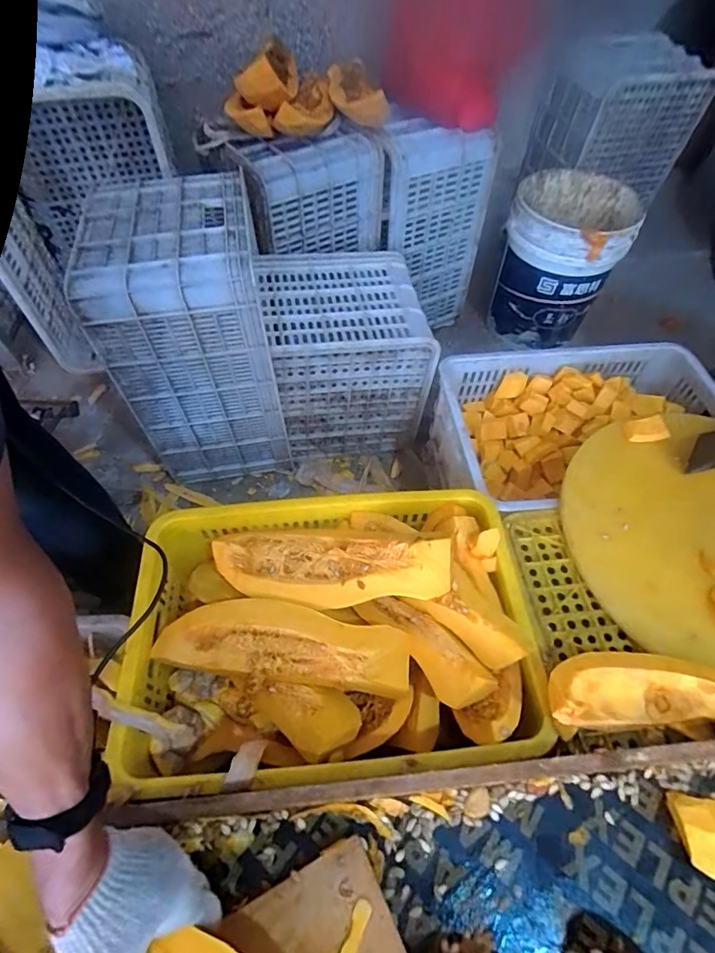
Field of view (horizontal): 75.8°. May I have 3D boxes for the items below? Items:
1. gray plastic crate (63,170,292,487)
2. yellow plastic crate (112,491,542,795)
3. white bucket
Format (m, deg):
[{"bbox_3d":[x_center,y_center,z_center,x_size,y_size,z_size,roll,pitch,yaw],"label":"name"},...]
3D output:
[{"bbox_3d":[-0.307,-0.250,0.919,0.261,0.494,0.288,-8,56,-6],"label":"gray plastic crate"},{"bbox_3d":[-0.025,0.217,0.656,0.502,0.172,0.366,-4,56,-4],"label":"yellow plastic crate"},{"bbox_3d":[0.523,-0.557,1.211,0.282,0.316,0.290,21,58,13],"label":"white bucket"}]

